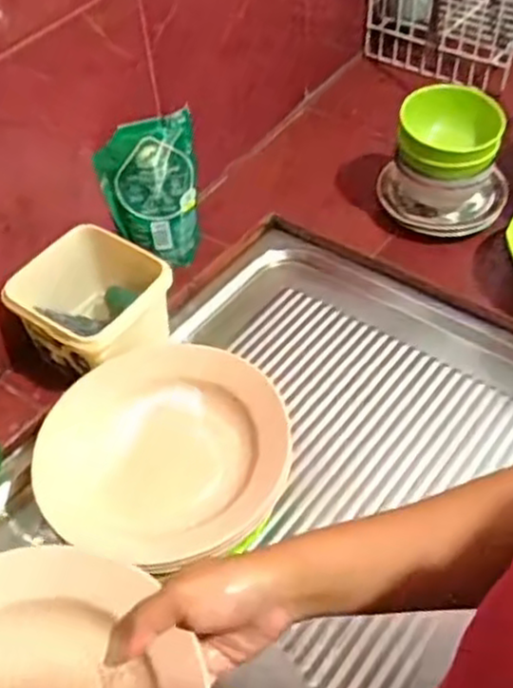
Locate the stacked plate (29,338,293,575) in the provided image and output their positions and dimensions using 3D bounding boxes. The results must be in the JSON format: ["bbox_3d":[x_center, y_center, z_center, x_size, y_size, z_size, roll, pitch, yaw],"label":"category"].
[{"bbox_3d":[-0.083,0.108,0.676,0.205,0.111,0.192,-2,49,2],"label":"stacked plate"}]

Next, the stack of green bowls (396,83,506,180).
[{"bbox_3d":[0.212,-0.233,0.808,0.109,0.058,0.116,7,50,9],"label":"stack of green bowls"}]

